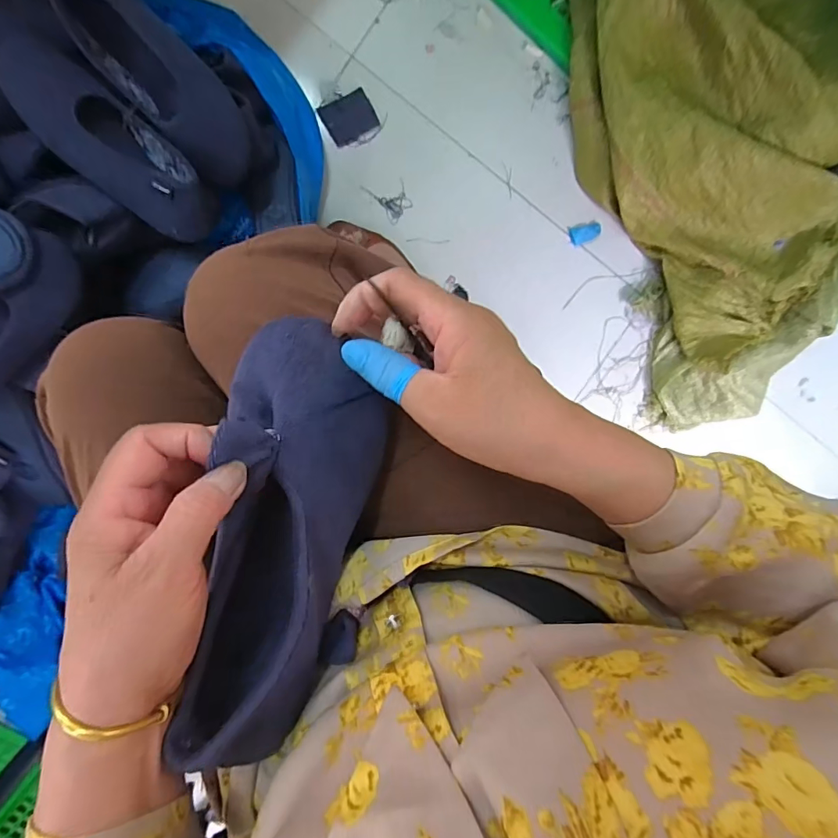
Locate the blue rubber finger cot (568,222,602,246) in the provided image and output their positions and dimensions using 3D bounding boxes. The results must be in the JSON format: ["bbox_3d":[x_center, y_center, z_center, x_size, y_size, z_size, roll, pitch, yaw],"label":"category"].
[{"bbox_3d":[0.274,-0.305,0.764,0.051,0.004,0.030,-13,96,1],"label":"blue rubber finger cot"}]

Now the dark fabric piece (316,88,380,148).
[{"bbox_3d":[-0.107,-0.462,0.713,0.076,0.005,0.060,-29,100,-1],"label":"dark fabric piece"}]

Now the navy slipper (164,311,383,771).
[{"bbox_3d":[-0.072,0.062,0.257,0.083,0.065,0.223,10,86,-7],"label":"navy slipper"}]

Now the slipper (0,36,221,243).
[{"bbox_3d":[-0.360,-0.320,0.559,0.254,0.086,0.096,41,92,-22],"label":"slipper"}]

